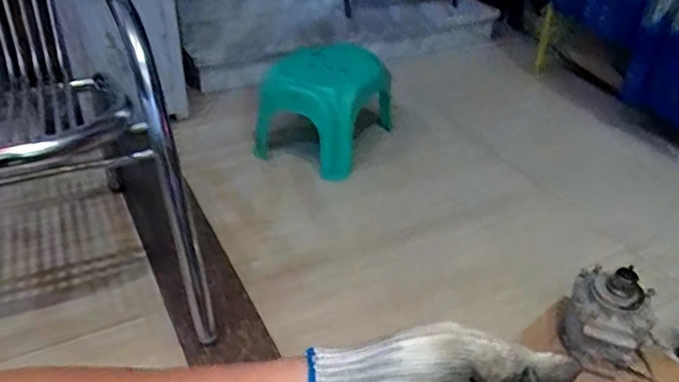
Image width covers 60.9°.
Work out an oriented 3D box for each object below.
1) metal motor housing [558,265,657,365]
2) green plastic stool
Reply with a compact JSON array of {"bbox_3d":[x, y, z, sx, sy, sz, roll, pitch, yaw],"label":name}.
[{"bbox_3d":[0.459,0.219,0.998,0.140,0.170,0.128,21,39,26],"label":"metal motor housing"},{"bbox_3d":[-0.049,-0.258,1.571,0.308,0.252,0.325,11,36,14],"label":"green plastic stool"}]

